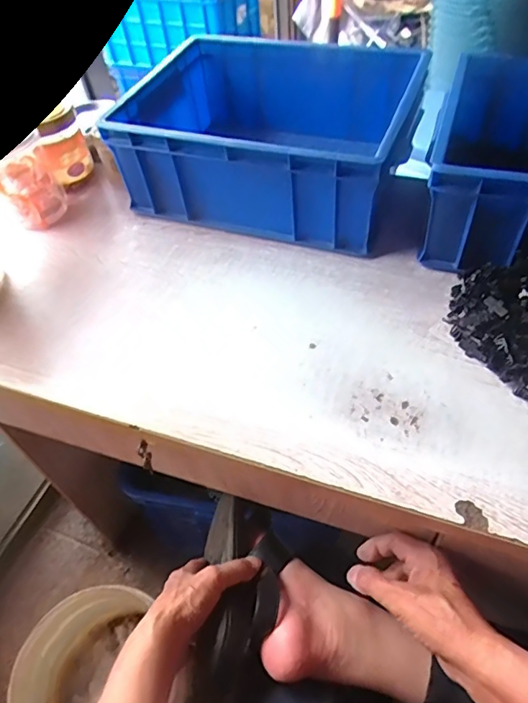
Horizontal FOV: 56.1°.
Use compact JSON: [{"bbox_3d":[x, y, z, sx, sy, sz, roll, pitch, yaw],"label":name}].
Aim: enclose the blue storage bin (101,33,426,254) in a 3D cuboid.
[{"bbox_3d":[0.013,-0.281,0.648,0.323,0.129,0.275,15,54,17],"label":"blue storage bin"}]

